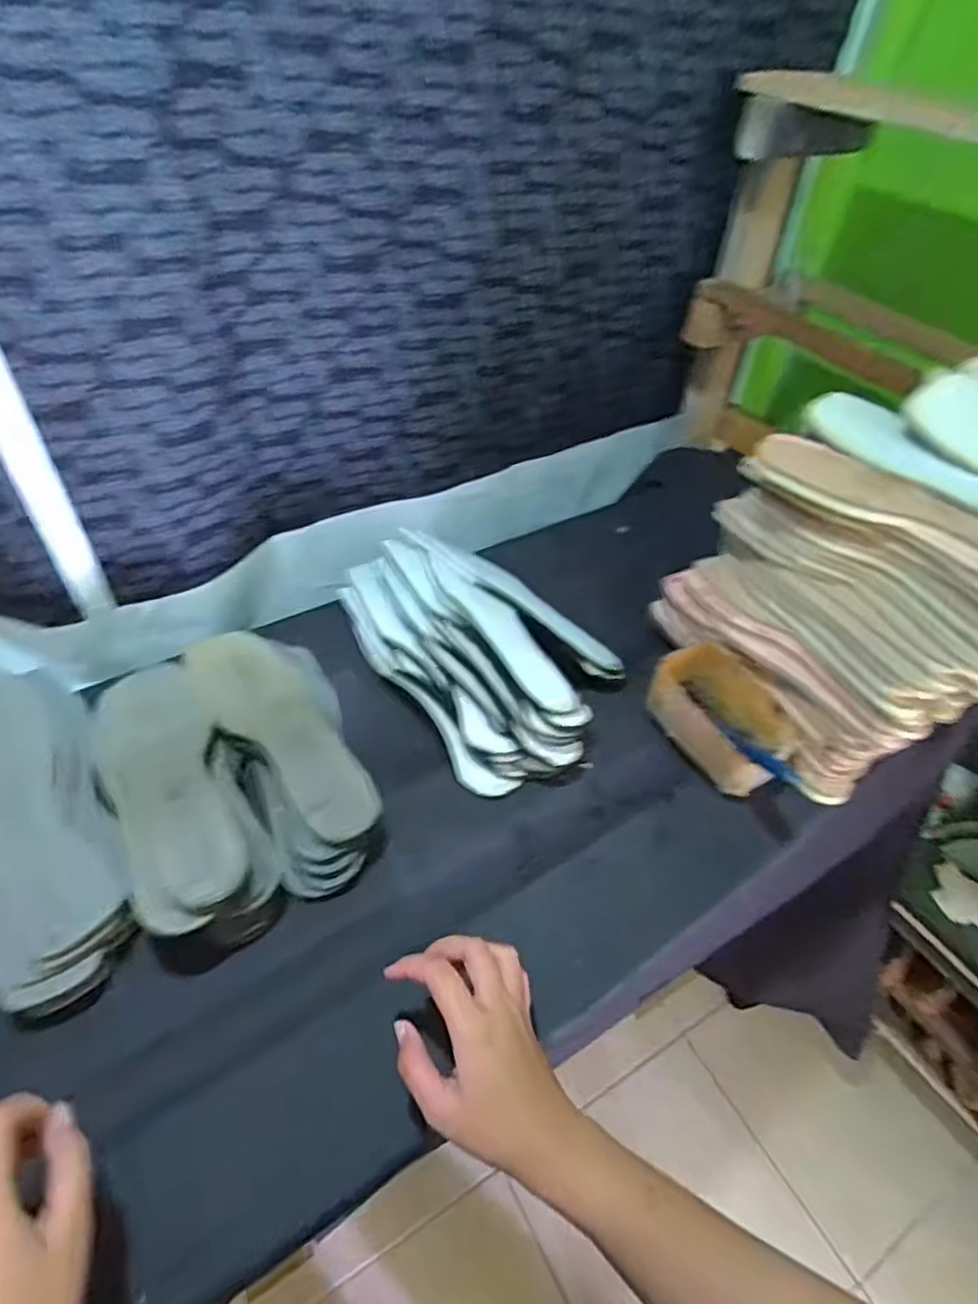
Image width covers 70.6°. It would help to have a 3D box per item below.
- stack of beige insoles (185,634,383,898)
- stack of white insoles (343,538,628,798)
[{"bbox_3d":[-0.162,0.071,0.578,0.106,0.048,0.254,-23,52,-26],"label":"stack of beige insoles"},{"bbox_3d":[-0.010,-0.012,0.671,0.179,0.067,0.306,-25,53,-27],"label":"stack of white insoles"}]

